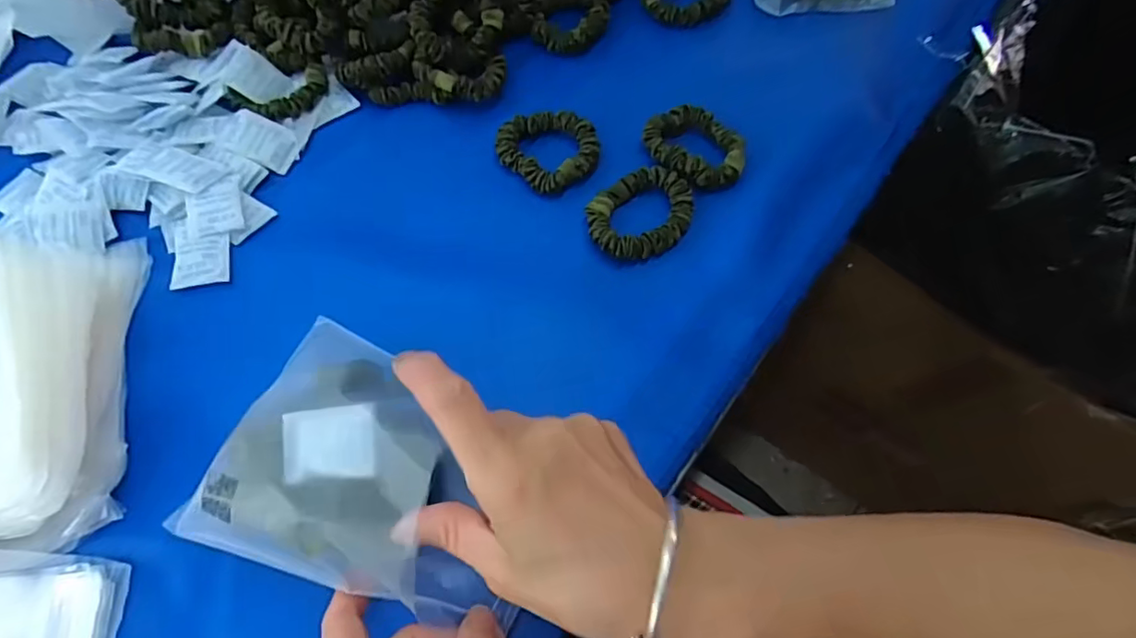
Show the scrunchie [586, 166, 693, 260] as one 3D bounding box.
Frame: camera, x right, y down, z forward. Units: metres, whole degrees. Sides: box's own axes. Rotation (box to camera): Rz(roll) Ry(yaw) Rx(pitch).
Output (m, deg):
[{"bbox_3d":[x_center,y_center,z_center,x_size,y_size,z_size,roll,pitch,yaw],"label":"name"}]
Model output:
[{"bbox_3d":[0.048,-0.068,0.365,0.075,0.015,0.054,-37,72,-16],"label":"scrunchie"}]

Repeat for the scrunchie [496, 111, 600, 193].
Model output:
[{"bbox_3d":[-0.013,-0.118,0.386,0.068,0.010,0.061,35,70,14],"label":"scrunchie"}]

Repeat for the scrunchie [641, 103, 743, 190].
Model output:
[{"bbox_3d":[0.088,-0.117,0.387,0.053,0.016,0.068,-30,70,-13],"label":"scrunchie"}]

